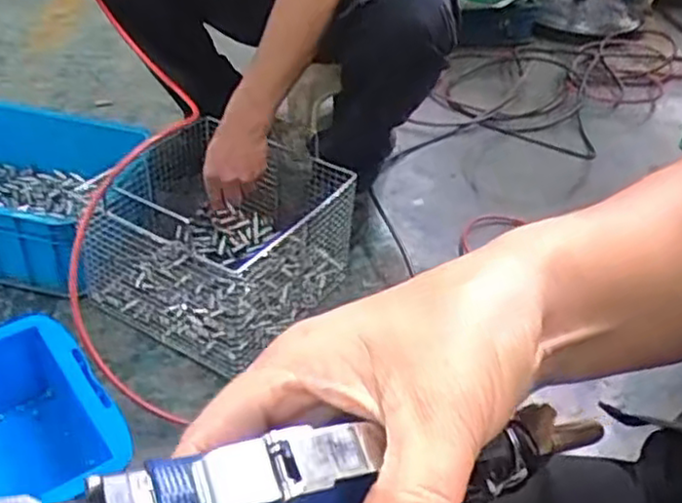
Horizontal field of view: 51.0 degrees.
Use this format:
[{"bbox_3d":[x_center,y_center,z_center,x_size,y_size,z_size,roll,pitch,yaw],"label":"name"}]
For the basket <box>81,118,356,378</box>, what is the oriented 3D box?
[{"bbox_3d":[-0.203,-0.028,1.127,0.349,0.201,0.309,25,43,25],"label":"basket"}]

